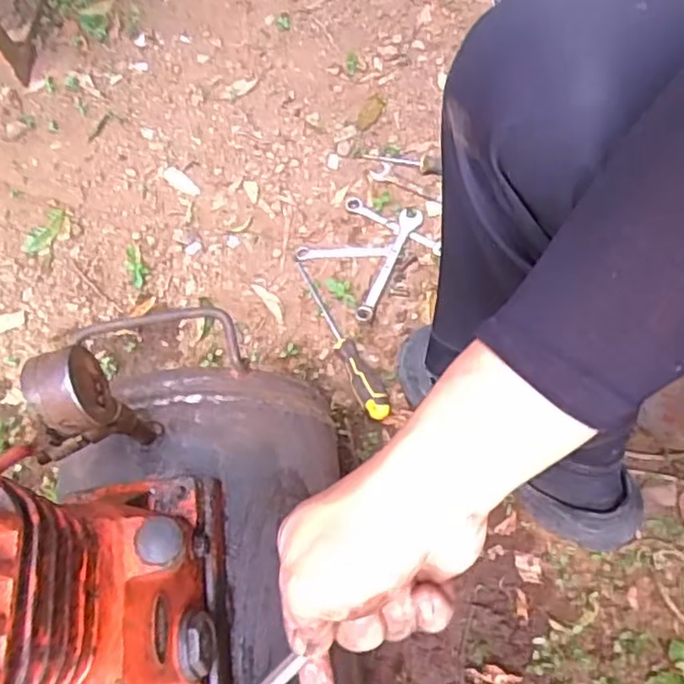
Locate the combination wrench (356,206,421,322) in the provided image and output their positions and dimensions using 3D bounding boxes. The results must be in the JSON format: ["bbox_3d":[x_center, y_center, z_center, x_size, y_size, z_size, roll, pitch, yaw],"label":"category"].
[{"bbox_3d":[0.061,-0.104,0.853,0.028,0.007,0.176,21,73,14],"label":"combination wrench"}]

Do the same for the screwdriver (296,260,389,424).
[{"bbox_3d":[-0.002,-0.011,0.808,0.031,0.036,0.239,-26,69,-4],"label":"screwdriver"}]

